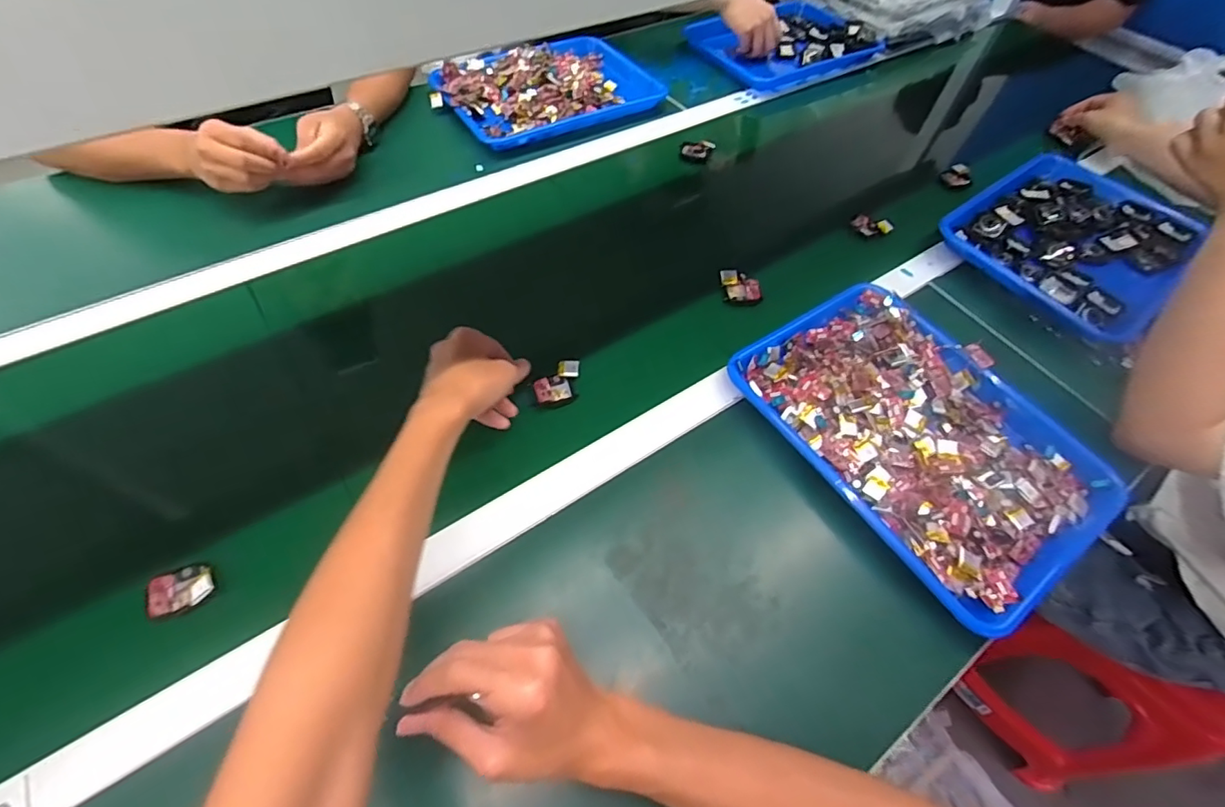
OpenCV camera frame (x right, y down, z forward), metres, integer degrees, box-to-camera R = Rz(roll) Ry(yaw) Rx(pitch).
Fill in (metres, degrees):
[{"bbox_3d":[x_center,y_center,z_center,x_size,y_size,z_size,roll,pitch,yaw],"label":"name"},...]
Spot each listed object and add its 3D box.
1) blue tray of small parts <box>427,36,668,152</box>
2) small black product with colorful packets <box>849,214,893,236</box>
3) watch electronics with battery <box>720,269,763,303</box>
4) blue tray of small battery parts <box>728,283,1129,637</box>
[{"bbox_3d":[-0.106,-0.512,0.854,0.341,0.043,0.221,-27,61,-21],"label":"blue tray of small parts"},{"bbox_3d":[0.359,-0.247,0.734,0.054,0.022,0.024,6,59,5],"label":"small black product with colorful packets"},{"bbox_3d":[0.157,-0.144,0.650,0.044,0.019,0.046,0,58,1],"label":"watch electronics with battery"},{"bbox_3d":[0.310,0.021,0.531,0.250,0.033,0.334,-27,62,-22],"label":"blue tray of small battery parts"}]

